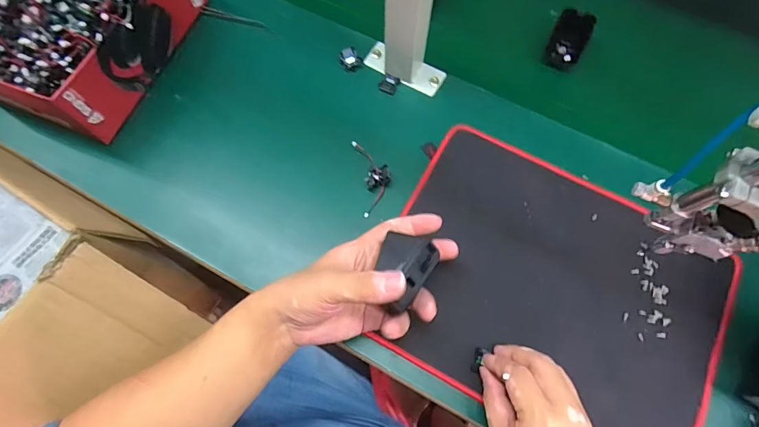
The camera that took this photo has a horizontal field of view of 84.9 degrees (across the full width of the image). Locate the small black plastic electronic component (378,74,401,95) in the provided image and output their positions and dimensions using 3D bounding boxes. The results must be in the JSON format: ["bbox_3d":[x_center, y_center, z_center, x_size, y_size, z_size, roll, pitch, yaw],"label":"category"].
[{"bbox_3d":[0.012,-0.160,0.514,0.022,0.005,0.023,27,73,9],"label":"small black plastic electronic component"}]

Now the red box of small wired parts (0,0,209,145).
[{"bbox_3d":[-0.356,-0.227,0.491,0.186,0.111,0.240,20,72,7],"label":"red box of small wired parts"}]

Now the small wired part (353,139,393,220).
[{"bbox_3d":[-0.006,-0.043,0.474,0.035,0.015,0.085,-9,71,-3],"label":"small wired part"}]

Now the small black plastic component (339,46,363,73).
[{"bbox_3d":[-0.036,-0.193,0.519,0.022,0.016,0.025,42,76,13],"label":"small black plastic component"}]

